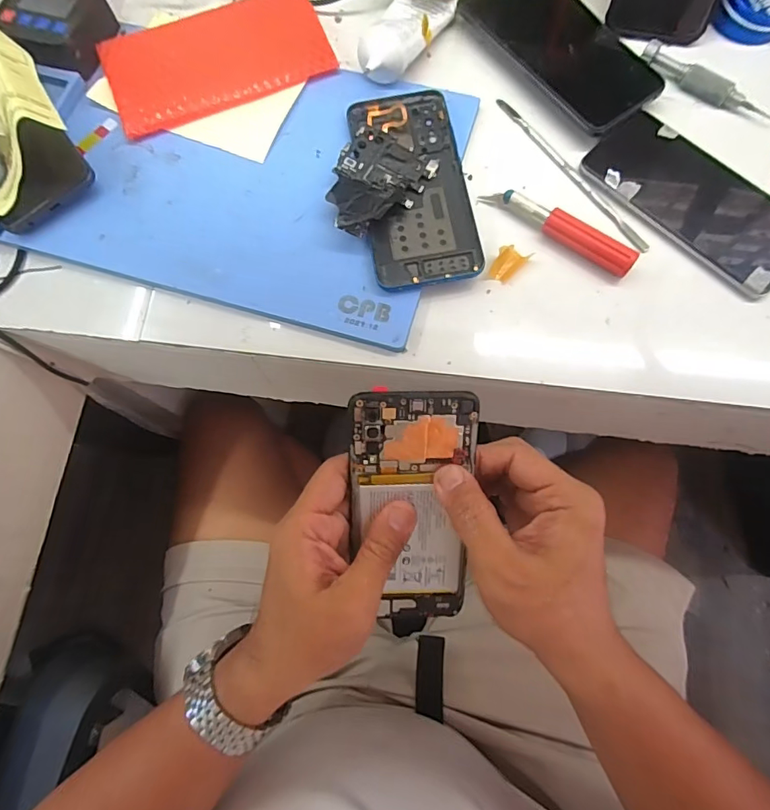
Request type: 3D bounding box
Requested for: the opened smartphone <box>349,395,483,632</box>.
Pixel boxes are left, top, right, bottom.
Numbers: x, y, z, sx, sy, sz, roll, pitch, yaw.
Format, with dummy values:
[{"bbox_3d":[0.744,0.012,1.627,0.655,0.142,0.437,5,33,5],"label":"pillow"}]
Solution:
[{"bbox_3d":[0.018,0.071,0.289,0.073,0.006,0.164,-4,110,0],"label":"opened smartphone"}]

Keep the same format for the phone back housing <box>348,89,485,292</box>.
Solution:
[{"bbox_3d":[0.021,-0.164,0.350,0.075,0.011,0.165,-9,75,0],"label":"phone back housing"}]

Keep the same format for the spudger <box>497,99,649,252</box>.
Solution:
[{"bbox_3d":[0.139,-0.178,0.358,0.008,0.006,0.167,-34,77,-7],"label":"spudger"}]

